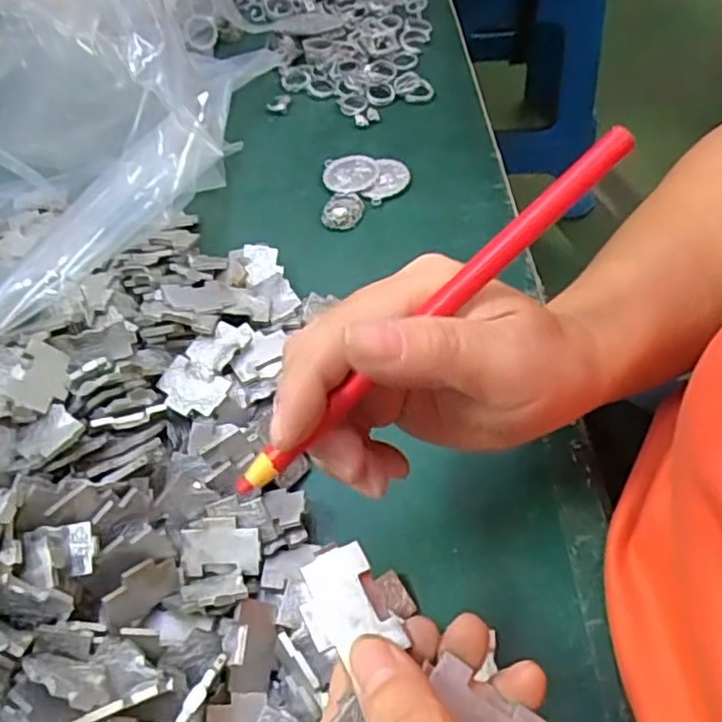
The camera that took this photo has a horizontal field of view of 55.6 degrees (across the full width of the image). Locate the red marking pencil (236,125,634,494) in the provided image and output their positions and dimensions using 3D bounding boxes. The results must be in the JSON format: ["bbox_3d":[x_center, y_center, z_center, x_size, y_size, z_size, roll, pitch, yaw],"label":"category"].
[{"bbox_3d":[0.023,-0.016,0.210,0.160,0.006,0.009,-43,62,-2],"label":"red marking pencil"}]

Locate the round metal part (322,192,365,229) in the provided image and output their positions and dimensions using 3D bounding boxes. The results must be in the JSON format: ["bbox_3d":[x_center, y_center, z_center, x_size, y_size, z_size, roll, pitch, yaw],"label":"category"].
[{"bbox_3d":[-0.011,-0.095,0.429,0.024,0.005,0.027,8,55,8],"label":"round metal part"}]

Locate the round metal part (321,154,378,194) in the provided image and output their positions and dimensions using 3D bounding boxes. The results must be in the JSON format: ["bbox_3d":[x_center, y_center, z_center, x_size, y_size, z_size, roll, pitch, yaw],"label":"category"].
[{"bbox_3d":[-0.006,-0.122,0.446,0.035,0.004,0.034,-1,55,2],"label":"round metal part"}]

